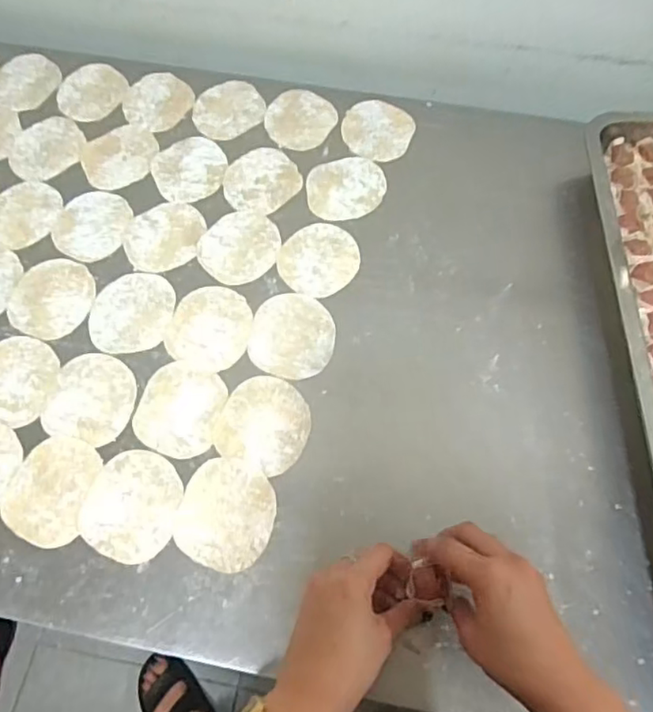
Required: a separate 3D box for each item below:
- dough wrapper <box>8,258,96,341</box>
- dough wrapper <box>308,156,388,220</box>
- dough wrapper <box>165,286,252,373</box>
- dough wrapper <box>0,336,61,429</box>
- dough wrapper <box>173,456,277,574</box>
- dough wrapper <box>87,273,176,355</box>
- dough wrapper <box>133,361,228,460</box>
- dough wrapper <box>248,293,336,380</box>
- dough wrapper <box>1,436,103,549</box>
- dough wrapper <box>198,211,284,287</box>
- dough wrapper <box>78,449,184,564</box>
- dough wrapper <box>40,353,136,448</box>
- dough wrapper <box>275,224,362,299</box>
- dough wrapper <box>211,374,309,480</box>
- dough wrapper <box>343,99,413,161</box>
[{"bbox_3d":[-0.263,-0.056,0.585,0.079,0.004,0.086,1,64,-1],"label":"dough wrapper"},{"bbox_3d":[0.021,-0.178,0.646,0.081,0.004,0.080,1,64,-1],"label":"dough wrapper"},{"bbox_3d":[-0.109,-0.027,0.570,0.076,0.004,0.083,15,64,6],"label":"dough wrapper"},{"bbox_3d":[-0.280,0.021,0.548,0.077,0.004,0.080,15,64,6],"label":"dough wrapper"},{"bbox_3d":[-0.080,0.126,0.496,0.077,0.004,0.085,14,64,6],"label":"dough wrapper"},{"bbox_3d":[-0.183,-0.043,0.578,0.075,0.004,0.083,-2,64,-2],"label":"dough wrapper"},{"bbox_3d":[-0.129,0.046,0.532,0.073,0.004,0.081,11,64,4],"label":"dough wrapper"},{"bbox_3d":[-0.031,-0.020,0.568,0.076,0.004,0.084,11,64,4],"label":"dough wrapper"},{"bbox_3d":[-0.228,0.109,0.503,0.068,0.004,0.087,10,64,3],"label":"dough wrapper"},{"bbox_3d":[-0.085,-0.111,0.612,0.077,0.004,0.084,1,64,-1],"label":"dough wrapper"},{"bbox_3d":[-0.158,0.119,0.497,0.074,0.004,0.086,10,64,3],"label":"dough wrapper"},{"bbox_3d":[-0.205,0.036,0.539,0.072,0.004,0.080,10,64,4],"label":"dough wrapper"},{"bbox_3d":[-0.007,-0.096,0.605,0.076,0.004,0.083,1,64,-1],"label":"dough wrapper"},{"bbox_3d":[-0.052,0.057,0.529,0.078,0.004,0.080,22,65,9],"label":"dough wrapper"},{"bbox_3d":[0.056,-0.252,0.682,0.079,0.006,0.079,1,64,-1],"label":"dough wrapper"}]

